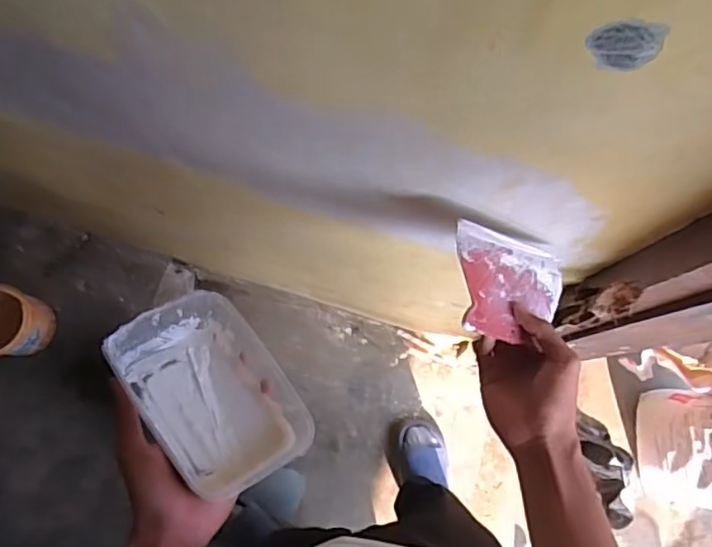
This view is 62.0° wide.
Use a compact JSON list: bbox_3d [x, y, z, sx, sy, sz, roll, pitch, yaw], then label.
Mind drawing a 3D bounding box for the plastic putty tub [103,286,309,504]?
[{"bbox_3d":[-0.125,0.103,0.512,0.117,0.055,0.174,-34,73,-34],"label":"plastic putty tub"}]

